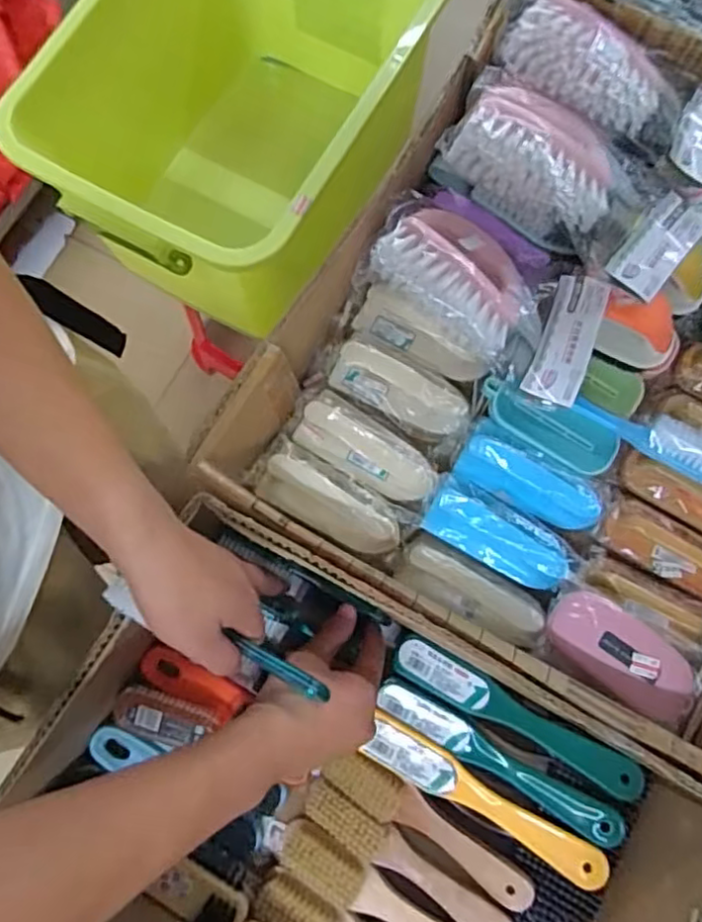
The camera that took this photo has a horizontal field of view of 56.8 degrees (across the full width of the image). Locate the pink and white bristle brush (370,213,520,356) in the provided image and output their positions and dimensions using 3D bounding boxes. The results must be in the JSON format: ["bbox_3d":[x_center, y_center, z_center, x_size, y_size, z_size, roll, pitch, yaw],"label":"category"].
[{"bbox_3d":[0.096,-0.166,0.572,0.138,0.050,0.091,37,80,9],"label":"pink and white bristle brush"}]

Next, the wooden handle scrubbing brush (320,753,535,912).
[{"bbox_3d":[0.064,0.300,0.532,0.181,0.019,0.036,31,79,8],"label":"wooden handle scrubbing brush"}]

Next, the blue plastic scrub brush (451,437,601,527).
[{"bbox_3d":[0.159,0.021,0.583,0.127,0.034,0.040,29,79,7],"label":"blue plastic scrub brush"}]

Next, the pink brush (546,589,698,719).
[{"bbox_3d":[0.219,0.157,0.526,0.125,0.030,0.059,35,80,9],"label":"pink brush"}]

